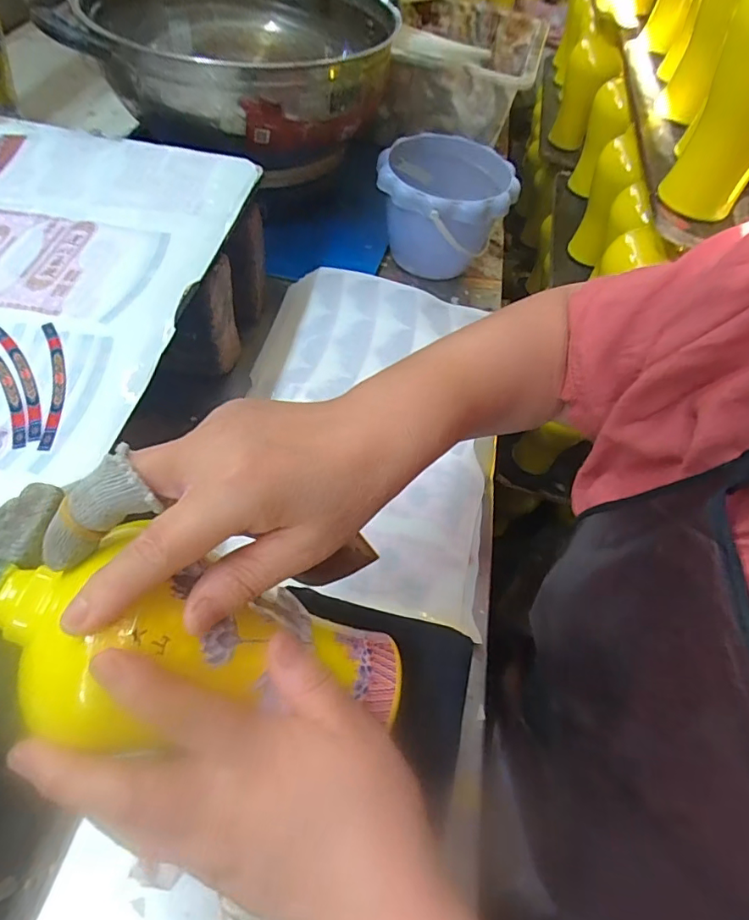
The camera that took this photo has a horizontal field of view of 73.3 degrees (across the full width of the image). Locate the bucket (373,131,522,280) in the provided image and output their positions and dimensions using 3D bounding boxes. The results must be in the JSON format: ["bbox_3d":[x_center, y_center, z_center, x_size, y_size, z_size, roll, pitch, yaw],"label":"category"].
[{"bbox_3d":[0.079,-0.305,0.622,0.159,0.112,0.167,3,55,-8],"label":"bucket"}]

